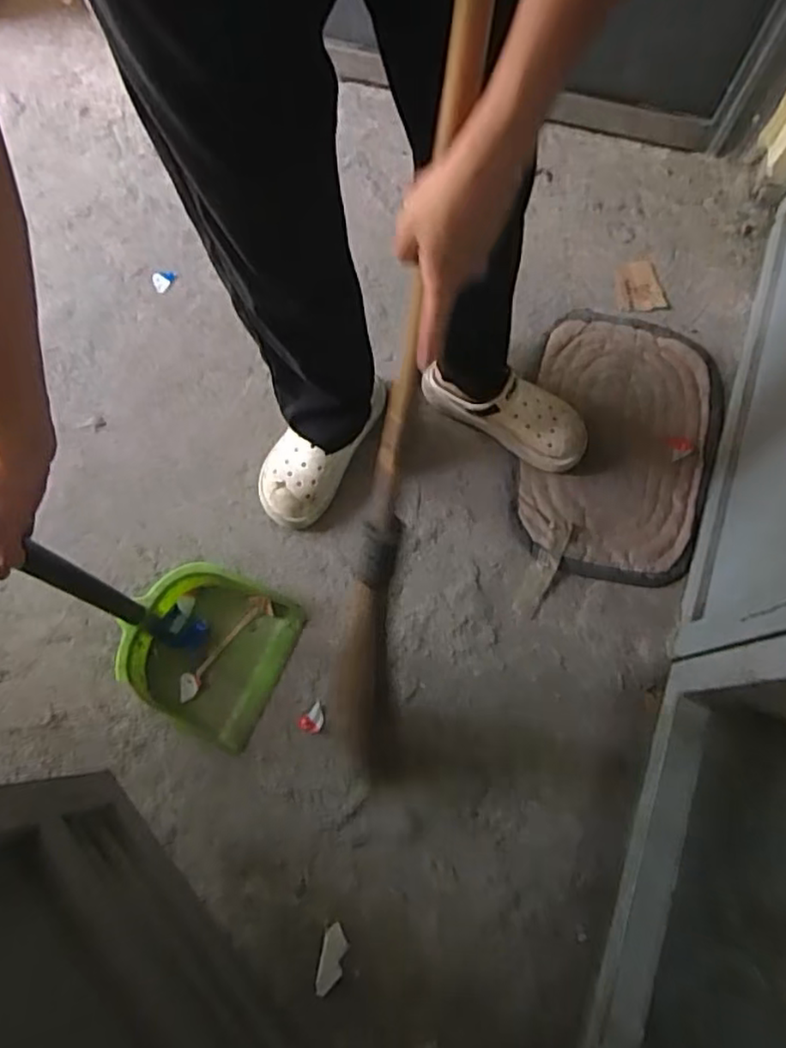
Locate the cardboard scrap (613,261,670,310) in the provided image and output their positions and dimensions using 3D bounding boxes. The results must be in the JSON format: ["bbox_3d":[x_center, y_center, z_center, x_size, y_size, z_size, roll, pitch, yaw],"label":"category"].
[{"bbox_3d":[0.453,-0.442,1.236,0.091,0.004,0.106,-8,73,-4],"label":"cardboard scrap"}]

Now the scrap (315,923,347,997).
[{"bbox_3d":[-0.081,0.579,0.885,0.031,0.005,0.080,12,58,3],"label":"scrap"}]

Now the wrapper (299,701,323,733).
[{"bbox_3d":[-0.118,0.291,0.984,0.044,0.012,0.032,-43,78,-13],"label":"wrapper"}]

